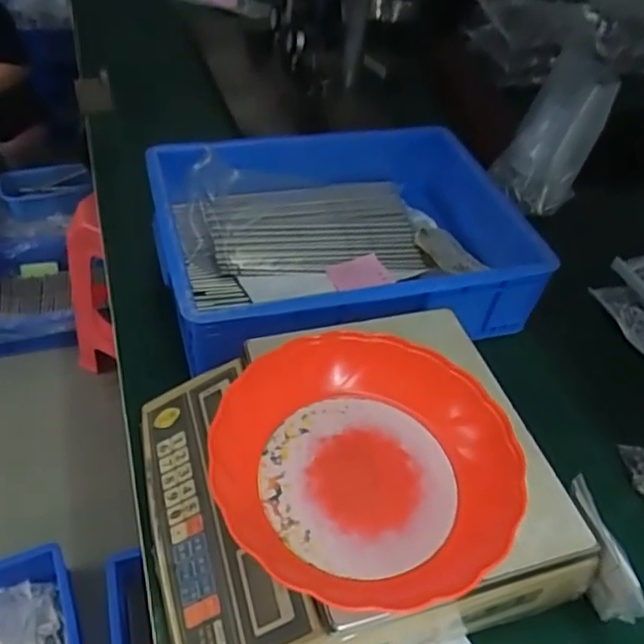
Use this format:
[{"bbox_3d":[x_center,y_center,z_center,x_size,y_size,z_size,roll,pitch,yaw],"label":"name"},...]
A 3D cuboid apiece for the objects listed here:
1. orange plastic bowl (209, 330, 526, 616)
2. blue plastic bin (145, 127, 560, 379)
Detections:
[{"bbox_3d":[0.035,0.100,0.453,0.205,0.061,0.192,3,47,-4],"label":"orange plastic bowl"},{"bbox_3d":[0.028,-0.102,0.744,0.428,0.130,0.285,-10,49,-15],"label":"blue plastic bin"}]

